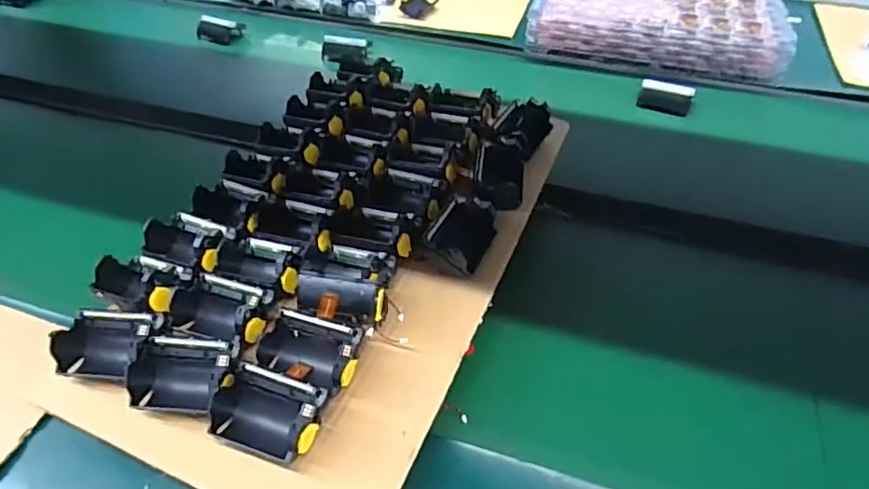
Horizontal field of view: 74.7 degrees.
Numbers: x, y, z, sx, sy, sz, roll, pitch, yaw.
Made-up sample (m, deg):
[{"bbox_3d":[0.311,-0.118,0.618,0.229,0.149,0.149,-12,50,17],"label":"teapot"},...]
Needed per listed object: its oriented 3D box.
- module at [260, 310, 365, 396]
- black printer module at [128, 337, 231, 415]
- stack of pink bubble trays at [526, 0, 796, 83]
[{"bbox_3d":[-0.097,0.082,0.436,0.079,0.040,0.050,14,49,14],"label":"module"},{"bbox_3d":[-0.184,0.095,0.417,0.077,0.039,0.060,3,47,4],"label":"black printer module"},{"bbox_3d":[0.356,-0.381,0.917,0.360,0.072,0.296,12,48,12],"label":"stack of pink bubble trays"}]

